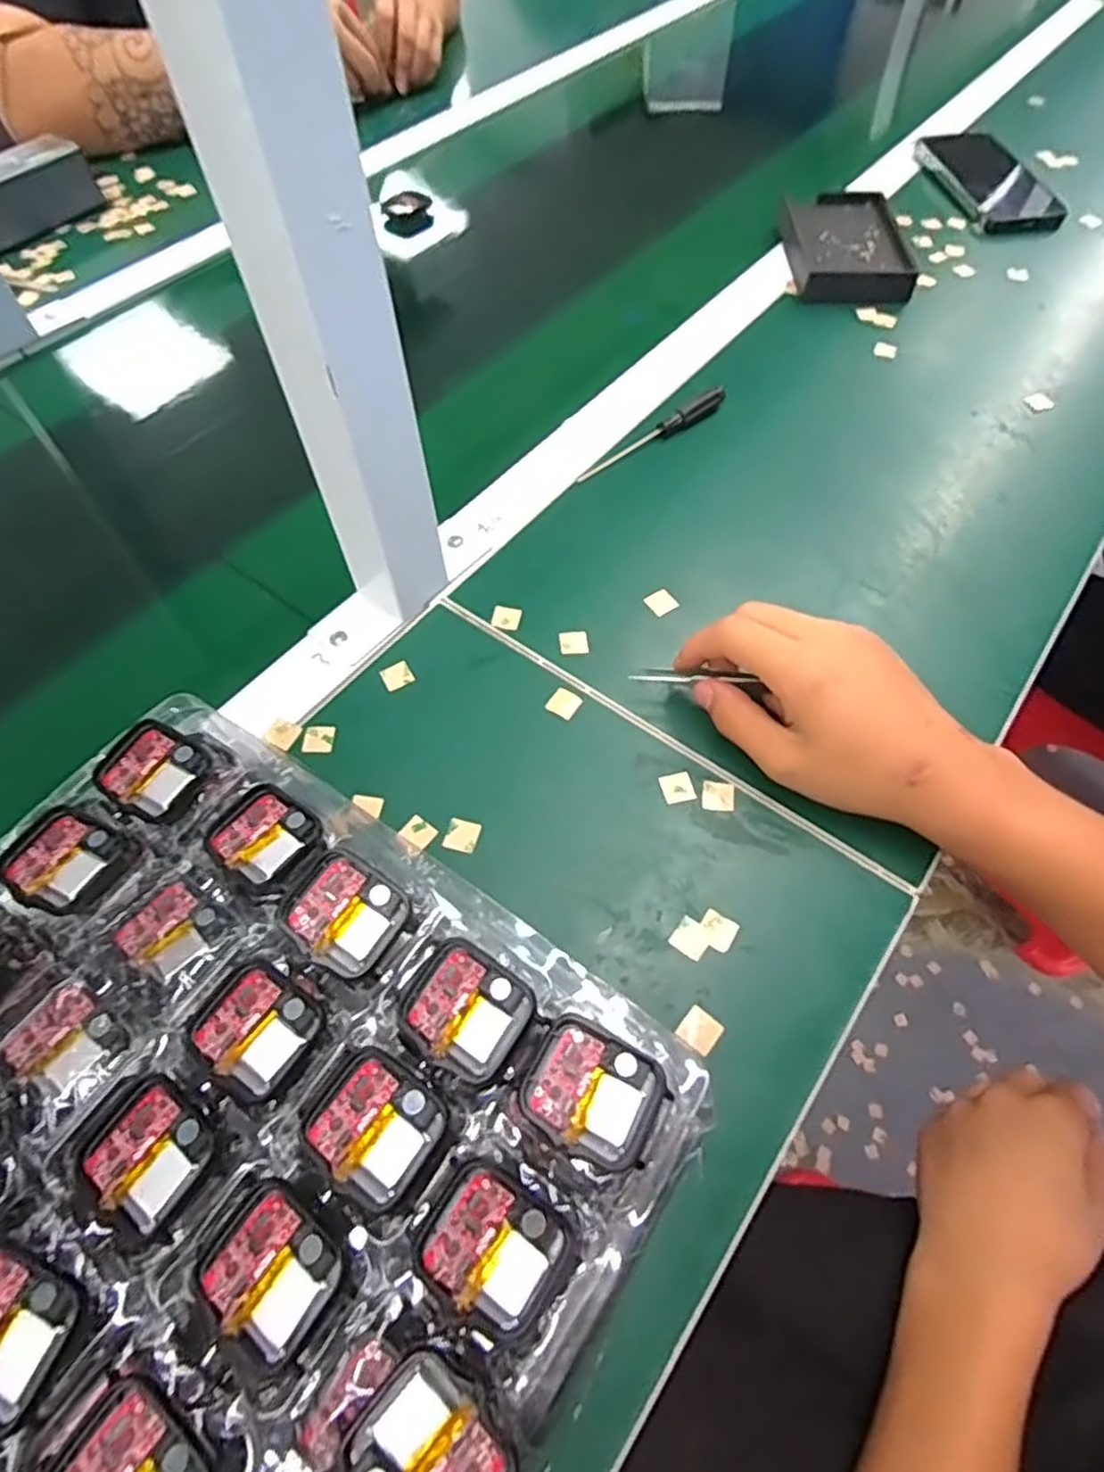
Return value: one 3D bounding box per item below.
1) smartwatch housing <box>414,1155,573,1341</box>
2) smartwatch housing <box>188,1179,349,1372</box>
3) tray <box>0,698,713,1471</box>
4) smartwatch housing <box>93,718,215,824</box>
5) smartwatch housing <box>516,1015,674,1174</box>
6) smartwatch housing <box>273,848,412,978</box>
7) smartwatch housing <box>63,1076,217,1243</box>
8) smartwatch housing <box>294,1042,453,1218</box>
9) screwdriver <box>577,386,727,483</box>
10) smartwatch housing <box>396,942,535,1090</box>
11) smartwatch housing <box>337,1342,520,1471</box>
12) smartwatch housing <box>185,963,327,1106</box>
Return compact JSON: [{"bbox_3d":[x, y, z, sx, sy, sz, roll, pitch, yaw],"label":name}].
[{"bbox_3d":[-0.018,0.157,0.220,0.042,0.013,0.036,31,64,18],"label":"smartwatch housing"},{"bbox_3d":[-0.086,0.161,0.217,0.042,0.007,0.036,35,65,20],"label":"smartwatch housing"},{"bbox_3d":[-0.127,0.141,0.234,0.278,0.025,0.257,31,65,19],"label":"tray"},{"bbox_3d":[-0.168,0.014,0.304,0.040,0.010,0.038,28,63,17],"label":"smartwatch housing"},{"bbox_3d":[0.014,0.118,0.238,0.045,0.006,0.037,28,63,17],"label":"smartwatch housing"},{"bbox_3d":[-0.079,0.065,0.270,0.043,0.010,0.037,30,64,18],"label":"smartwatch housing"},{"bbox_3d":[-0.133,0.135,0.232,0.043,0.006,0.037,32,65,19],"label":"smartwatch housing"},{"bbox_3d":[-0.058,0.126,0.233,0.043,0.006,0.037,34,65,20],"label":"smartwatch housing"},{"bbox_3d":[0.071,-0.209,0.495,0.132,0.011,0.013,-36,65,-19],"label":"screwdriver"},{"bbox_3d":[-0.031,0.095,0.251,0.044,0.008,0.037,29,64,17],"label":"smartwatch housing"},{"bbox_3d":[-0.032,0.199,0.197,0.037,0.012,0.044,-37,65,-19],"label":"smartwatch housing"},{"bbox_3d":[-0.105,0.103,0.253,0.041,0.006,0.036,33,65,19],"label":"smartwatch housing"}]

